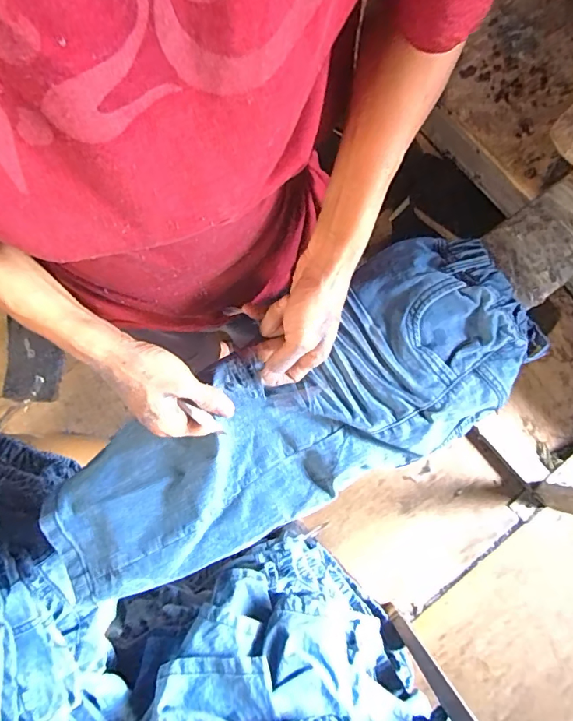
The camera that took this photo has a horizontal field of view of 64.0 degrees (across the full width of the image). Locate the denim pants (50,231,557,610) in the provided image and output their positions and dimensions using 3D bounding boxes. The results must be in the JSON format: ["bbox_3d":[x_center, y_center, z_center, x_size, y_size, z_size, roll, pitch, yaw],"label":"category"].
[{"bbox_3d":[0.007,0.059,0.469,0.543,0.065,0.195,-31,80,-3],"label":"denim pants"}]

